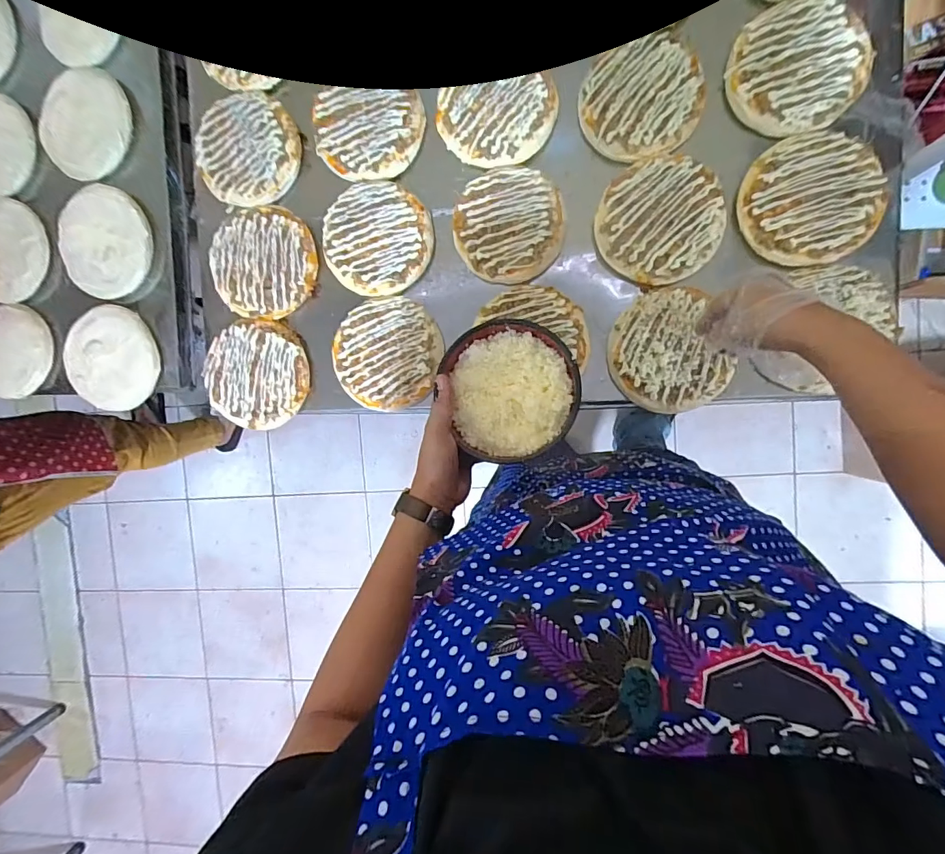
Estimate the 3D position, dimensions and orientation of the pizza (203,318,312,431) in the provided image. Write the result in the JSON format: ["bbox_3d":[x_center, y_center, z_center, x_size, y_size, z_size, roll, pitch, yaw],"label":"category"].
[{"bbox_3d":[-0.306,-0.075,0.652,0.148,0.022,0.149,0,91,9],"label":"pizza"}]

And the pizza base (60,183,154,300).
[{"bbox_3d":[-0.560,-0.278,0.689,0.163,0.025,0.153,0,91,9],"label":"pizza base"}]

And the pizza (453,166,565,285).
[{"bbox_3d":[0.047,-0.260,0.594,0.136,0.014,0.140,-4,90,9],"label":"pizza"}]

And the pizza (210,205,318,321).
[{"bbox_3d":[-0.294,-0.229,0.644,0.148,0.019,0.150,-4,90,9],"label":"pizza"}]

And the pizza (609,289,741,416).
[{"bbox_3d":[0.238,-0.091,0.565,0.130,0.013,0.146,-27,87,8],"label":"pizza"}]

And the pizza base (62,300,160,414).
[{"bbox_3d":[-0.557,-0.107,0.701,0.162,0.019,0.150,16,93,8],"label":"pizza base"}]

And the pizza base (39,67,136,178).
[{"bbox_3d":[-0.566,-0.446,0.674,0.144,0.017,0.152,0,91,9],"label":"pizza base"}]

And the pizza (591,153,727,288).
[{"bbox_3d":[0.229,-0.254,0.567,0.144,0.013,0.147,-13,89,8],"label":"pizza"}]

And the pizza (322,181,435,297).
[{"bbox_3d":[-0.130,-0.255,0.620,0.149,0.016,0.142,0,91,9],"label":"pizza"}]

